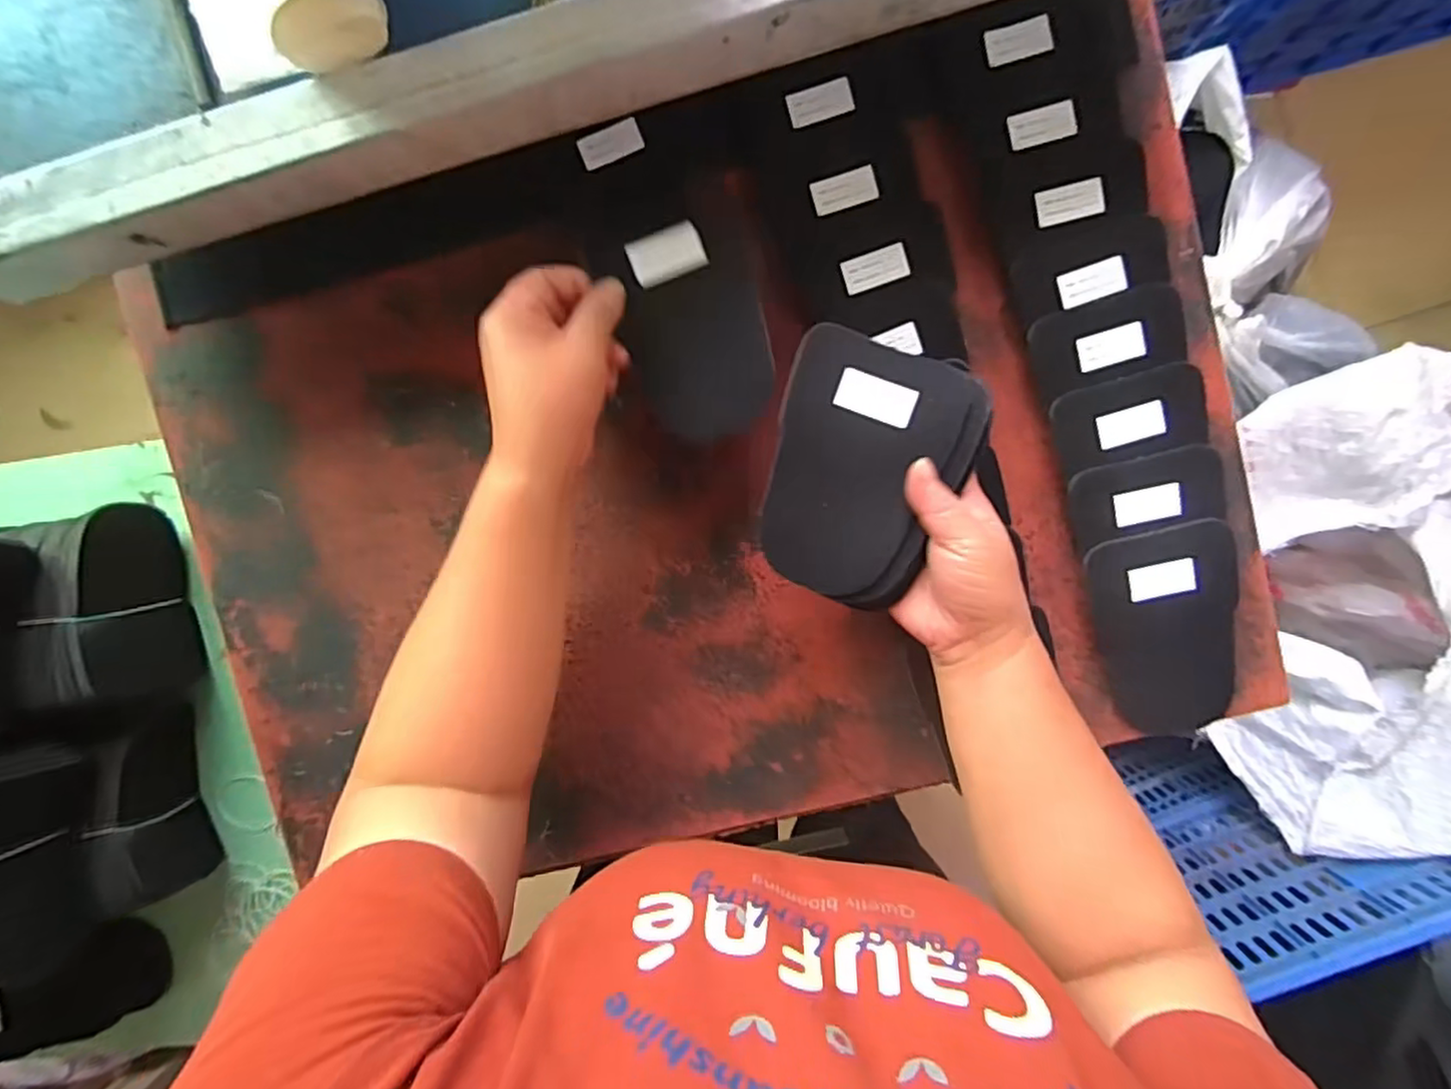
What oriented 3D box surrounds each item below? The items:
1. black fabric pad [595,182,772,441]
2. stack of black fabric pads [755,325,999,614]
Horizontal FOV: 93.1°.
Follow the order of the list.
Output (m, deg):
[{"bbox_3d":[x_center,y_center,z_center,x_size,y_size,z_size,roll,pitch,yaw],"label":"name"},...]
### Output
[{"bbox_3d":[-0.019,-0.132,0.402,0.084,0.006,0.136,-16,100,9],"label":"black fabric pad"},{"bbox_3d":[0.077,-0.039,0.379,0.103,0.012,0.138,17,95,3],"label":"stack of black fabric pads"}]

